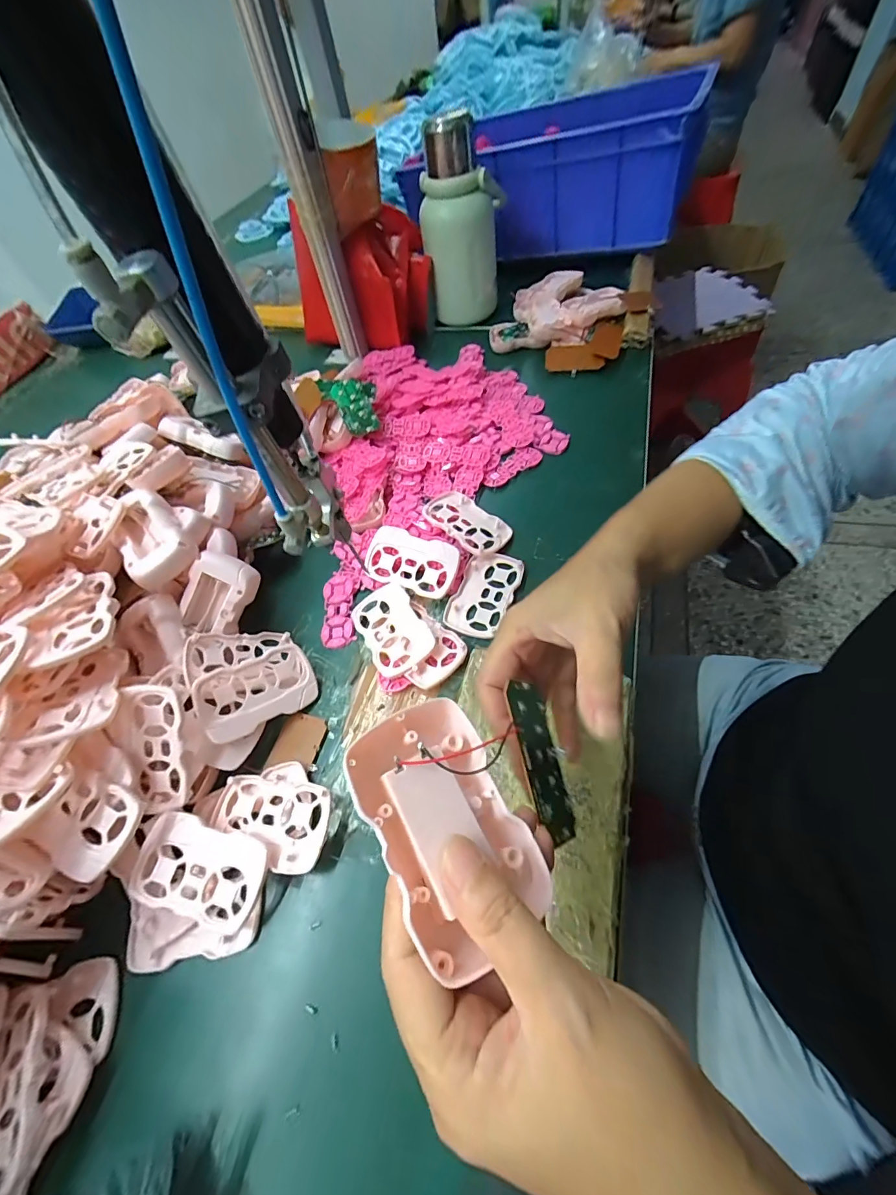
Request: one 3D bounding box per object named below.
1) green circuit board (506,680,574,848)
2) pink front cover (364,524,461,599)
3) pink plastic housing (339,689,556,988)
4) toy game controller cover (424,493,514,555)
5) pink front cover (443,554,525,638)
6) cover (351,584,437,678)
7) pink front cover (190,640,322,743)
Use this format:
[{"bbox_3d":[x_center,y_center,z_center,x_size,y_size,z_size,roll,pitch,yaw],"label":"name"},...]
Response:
[{"bbox_3d":[0.044,0.076,0.206,0.004,0.037,0.070,-28,63,32],"label":"green circuit board"},{"bbox_3d":[-0.035,-0.034,0.411,0.087,0.008,0.053,19,84,11],"label":"pink front cover"},{"bbox_3d":[-0.003,0.086,0.168,0.055,0.021,0.089,-16,70,-33],"label":"pink plastic housing"},{"bbox_3d":[0.019,-0.079,0.438,0.089,0.015,0.055,38,68,24],"label":"toy game controller cover"},{"bbox_3d":[0.034,-0.006,0.398,0.053,0.008,0.089,18,61,15],"label":"pink front cover"},{"bbox_3d":[-0.049,0.028,0.384,0.054,0.020,0.087,-28,60,-12],"label":"cover"},{"bbox_3d":[-0.153,0.074,0.347,0.087,0.015,0.055,-20,83,-38],"label":"pink front cover"}]

